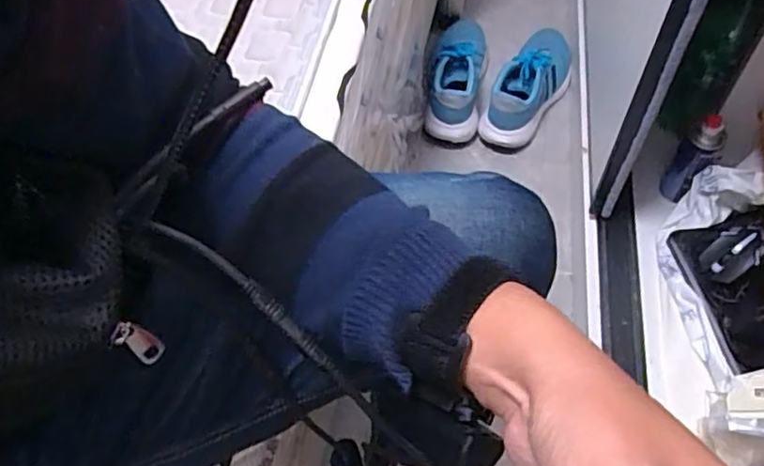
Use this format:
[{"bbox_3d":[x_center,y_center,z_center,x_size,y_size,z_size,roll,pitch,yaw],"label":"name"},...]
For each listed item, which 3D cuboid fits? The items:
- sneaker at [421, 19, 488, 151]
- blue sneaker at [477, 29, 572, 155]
[{"bbox_3d":[0.142,-0.304,1.191,0.099,0.099,0.295,7,59,8],"label":"sneaker"},{"bbox_3d":[0.277,-0.278,1.190,0.106,0.081,0.302,27,64,19],"label":"blue sneaker"}]

